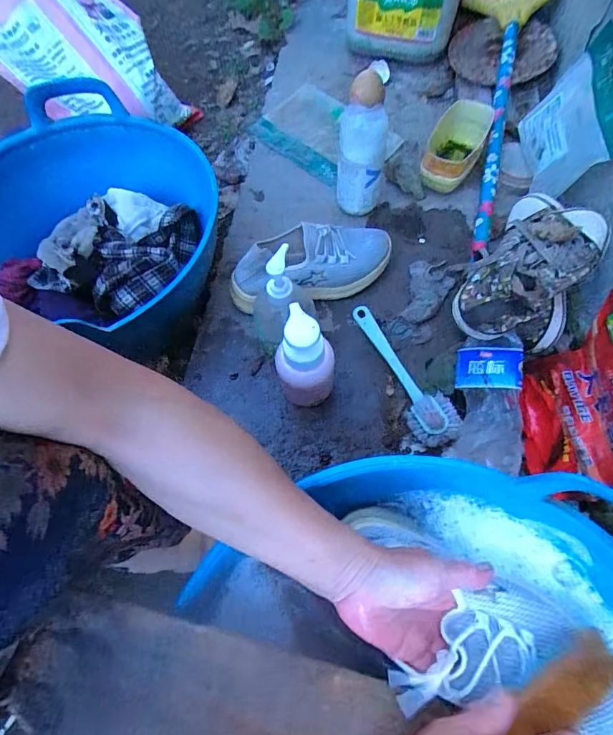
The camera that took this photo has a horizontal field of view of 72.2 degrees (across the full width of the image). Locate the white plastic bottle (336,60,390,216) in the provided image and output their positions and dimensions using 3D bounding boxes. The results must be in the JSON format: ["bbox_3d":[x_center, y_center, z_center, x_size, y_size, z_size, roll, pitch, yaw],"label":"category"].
[{"bbox_3d":[0.076,-0.302,0.572,0.062,0.202,0.052,4,67,2],"label":"white plastic bottle"}]

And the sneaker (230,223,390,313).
[{"bbox_3d":[0.008,-0.140,0.578,0.230,0.080,0.091,-24,69,-10],"label":"sneaker"}]

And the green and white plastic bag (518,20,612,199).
[{"bbox_3d":[0.382,-0.358,0.600,0.032,0.151,0.221,20,64,-21],"label":"green and white plastic bag"}]

